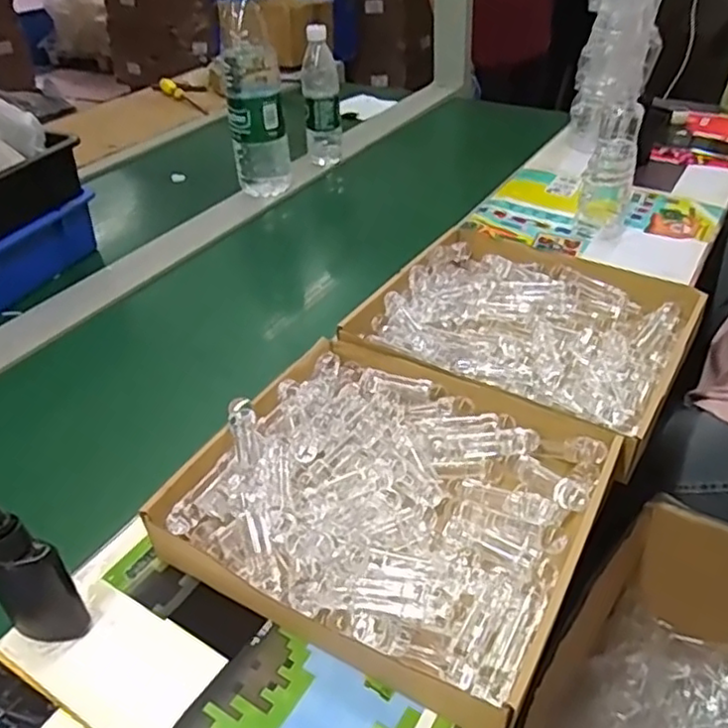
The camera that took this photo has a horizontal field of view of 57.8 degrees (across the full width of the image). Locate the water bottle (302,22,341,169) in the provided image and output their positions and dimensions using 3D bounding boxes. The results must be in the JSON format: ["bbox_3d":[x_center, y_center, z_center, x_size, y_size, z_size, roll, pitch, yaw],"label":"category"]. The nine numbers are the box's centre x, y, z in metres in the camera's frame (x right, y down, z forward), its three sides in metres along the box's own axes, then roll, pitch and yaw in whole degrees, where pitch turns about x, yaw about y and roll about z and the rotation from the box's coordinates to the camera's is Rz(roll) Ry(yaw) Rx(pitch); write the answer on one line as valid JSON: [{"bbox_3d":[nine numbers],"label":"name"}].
[{"bbox_3d":[-0.074,-0.463,1.150,0.059,0.219,0.061,-2,38,0],"label":"water bottle"}]

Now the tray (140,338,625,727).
[{"bbox_3d":[0.024,0.107,0.544,0.299,0.061,0.281,19,42,25],"label":"tray"}]

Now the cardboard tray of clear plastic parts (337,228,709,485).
[{"bbox_3d":[0.188,-0.050,0.729,0.309,0.050,0.301,21,44,28],"label":"cardboard tray of clear plastic parts"}]

